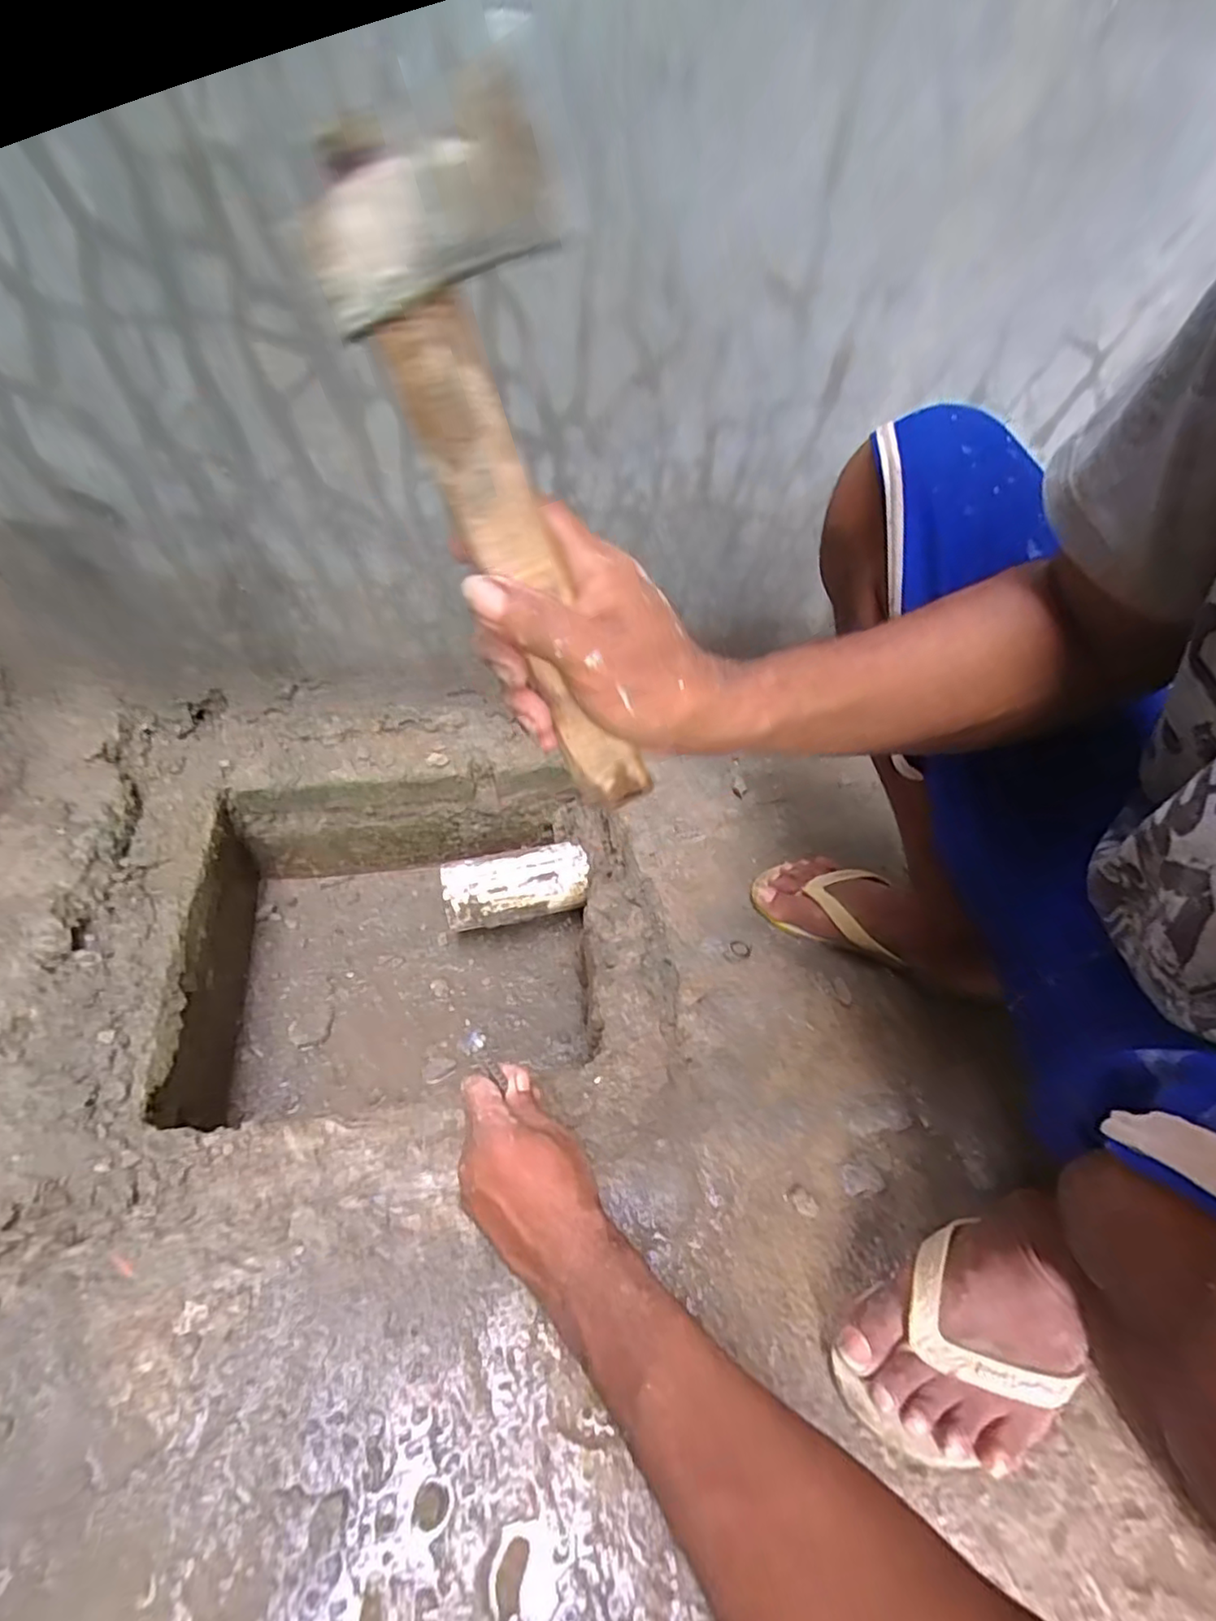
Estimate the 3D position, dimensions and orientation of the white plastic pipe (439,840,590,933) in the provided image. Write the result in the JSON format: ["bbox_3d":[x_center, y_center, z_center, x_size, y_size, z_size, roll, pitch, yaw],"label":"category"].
[{"bbox_3d":[-0.119,0.094,0.828,0.184,0.064,0.075,-8,48,-14],"label":"white plastic pipe"}]

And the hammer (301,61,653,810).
[{"bbox_3d":[-0.031,-0.111,0.265,0.049,0.257,0.072,8,42,33],"label":"hammer"}]

